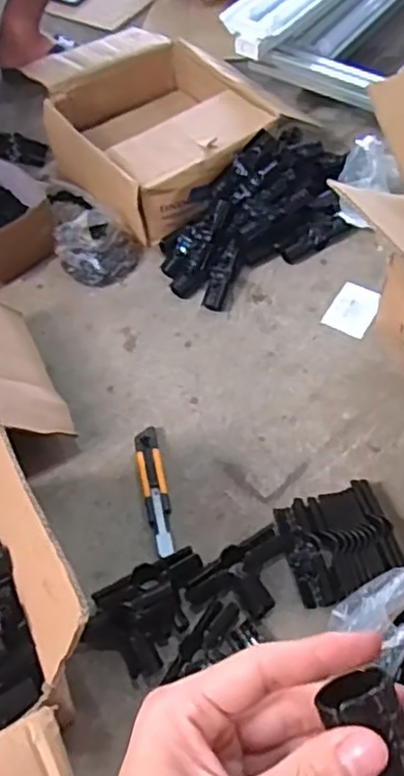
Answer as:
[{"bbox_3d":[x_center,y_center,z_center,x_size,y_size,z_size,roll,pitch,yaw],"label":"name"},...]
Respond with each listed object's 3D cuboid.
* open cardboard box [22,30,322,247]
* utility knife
[{"bbox_3d":[-0.091,-0.474,1.228,0.342,0.138,0.440,-31,59,-17],"label":"open cardboard box"},{"bbox_3d":[-0.061,0.134,0.888,0.033,0.012,0.185,-12,56,-5],"label":"utility knife"}]

